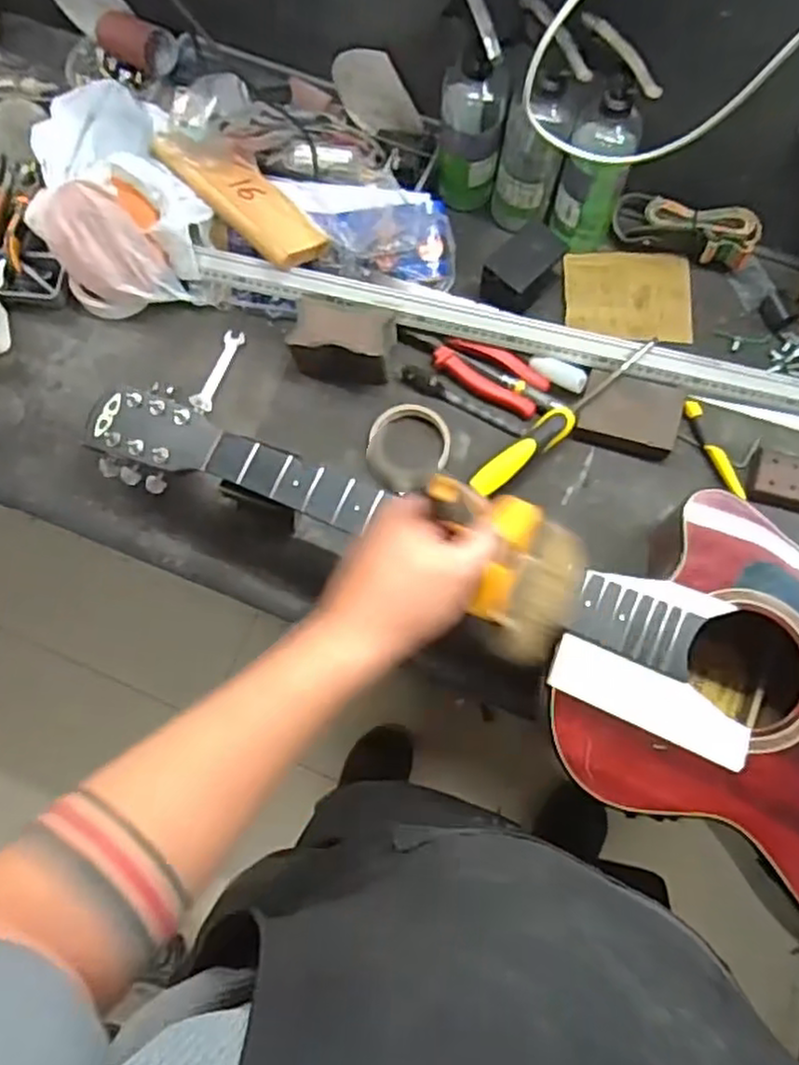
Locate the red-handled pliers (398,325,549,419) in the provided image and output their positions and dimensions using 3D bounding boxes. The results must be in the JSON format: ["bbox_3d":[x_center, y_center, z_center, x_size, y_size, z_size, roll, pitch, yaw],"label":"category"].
[{"bbox_3d":[0.082,-0.188,0.776,0.165,0.019,0.061,30,78,9],"label":"red-handled pliers"}]

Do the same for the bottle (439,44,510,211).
[{"bbox_3d":[0.077,-0.432,0.760,0.066,0.178,0.065,7,75,4],"label":"bottle"}]

